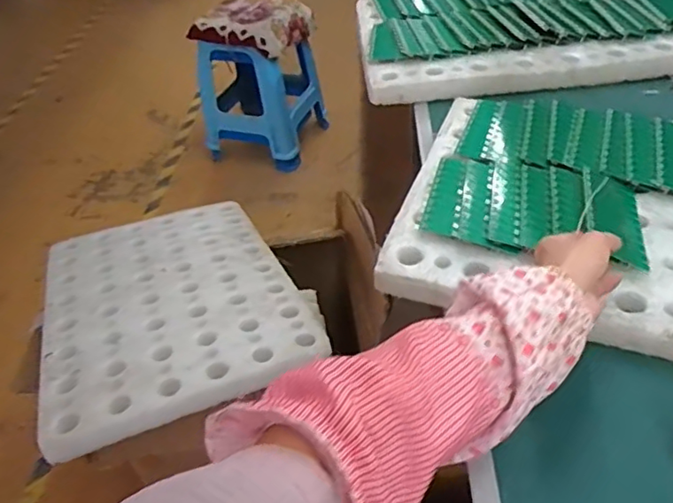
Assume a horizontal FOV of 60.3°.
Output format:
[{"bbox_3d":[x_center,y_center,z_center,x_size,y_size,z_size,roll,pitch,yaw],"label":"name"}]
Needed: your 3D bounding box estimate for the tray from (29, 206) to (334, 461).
[{"bbox_3d":[-0.270,0.065,0.929,0.369,0.025,0.559,-18,33,-15],"label":"tray"}]

